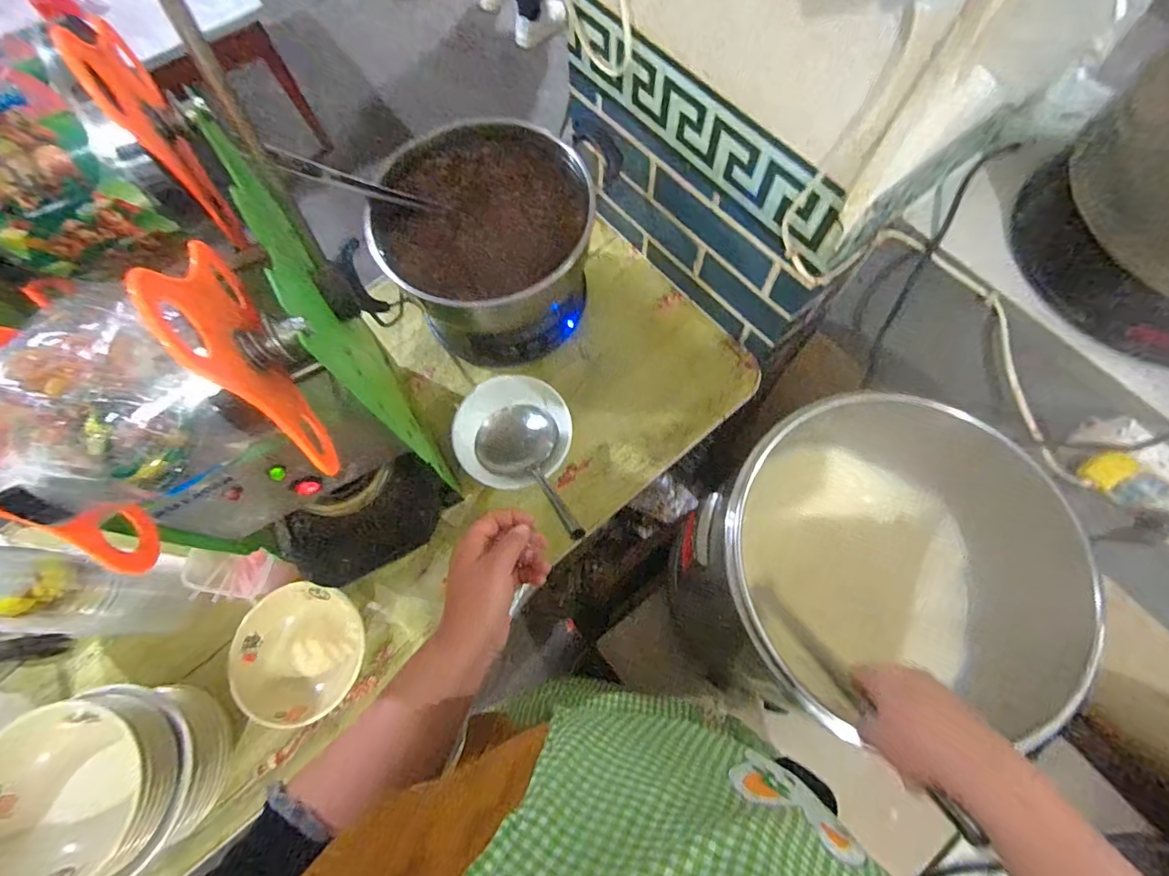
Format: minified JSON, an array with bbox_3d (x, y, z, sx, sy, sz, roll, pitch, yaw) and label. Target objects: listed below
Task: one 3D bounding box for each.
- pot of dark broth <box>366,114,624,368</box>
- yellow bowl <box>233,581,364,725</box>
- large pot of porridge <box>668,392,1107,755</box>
[{"bbox_3d":[-0.132,-0.260,0.728,0.262,0.186,0.269,0,71,1],"label":"pot of dark broth"},{"bbox_3d":[-0.348,0.268,0.650,0.152,0.056,0.154,0,71,1],"label":"yellow bowl"},{"bbox_3d":[0.356,0.151,0.698,0.398,0.328,0.409,0,71,1],"label":"large pot of porridge"}]

